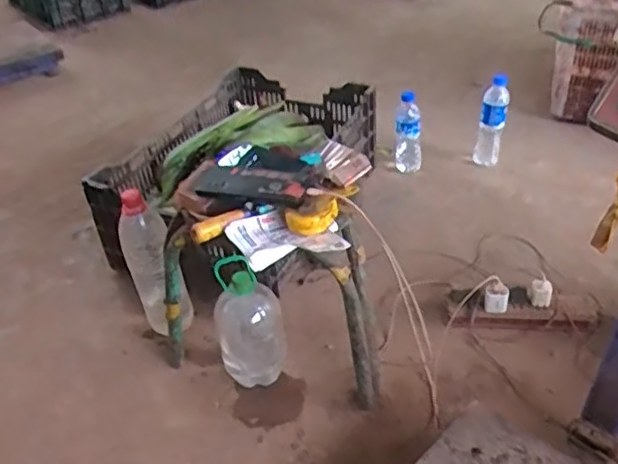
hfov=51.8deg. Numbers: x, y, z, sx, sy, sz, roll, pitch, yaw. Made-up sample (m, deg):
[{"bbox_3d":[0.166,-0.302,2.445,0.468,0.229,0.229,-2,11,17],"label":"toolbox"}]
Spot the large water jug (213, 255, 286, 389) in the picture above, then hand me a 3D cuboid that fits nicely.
[{"bbox_3d":[-0.102,0.157,1.085,0.108,0.222,0.107,-12,37,-8],"label":"large water jug"}]

